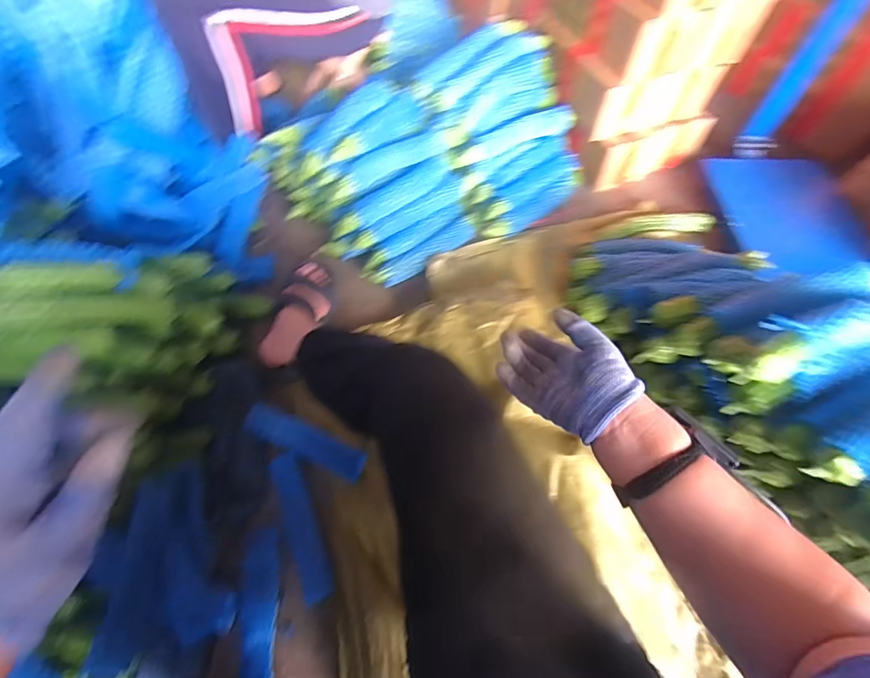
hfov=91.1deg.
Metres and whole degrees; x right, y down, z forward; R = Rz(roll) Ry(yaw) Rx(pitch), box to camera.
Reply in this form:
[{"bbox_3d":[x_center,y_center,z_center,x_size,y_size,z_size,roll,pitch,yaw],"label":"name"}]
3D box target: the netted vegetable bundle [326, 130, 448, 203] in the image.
[{"bbox_3d":[-0.100,-0.396,0.968,0.301,0.058,0.056,-32,66,-18],"label":"netted vegetable bundle"}]

